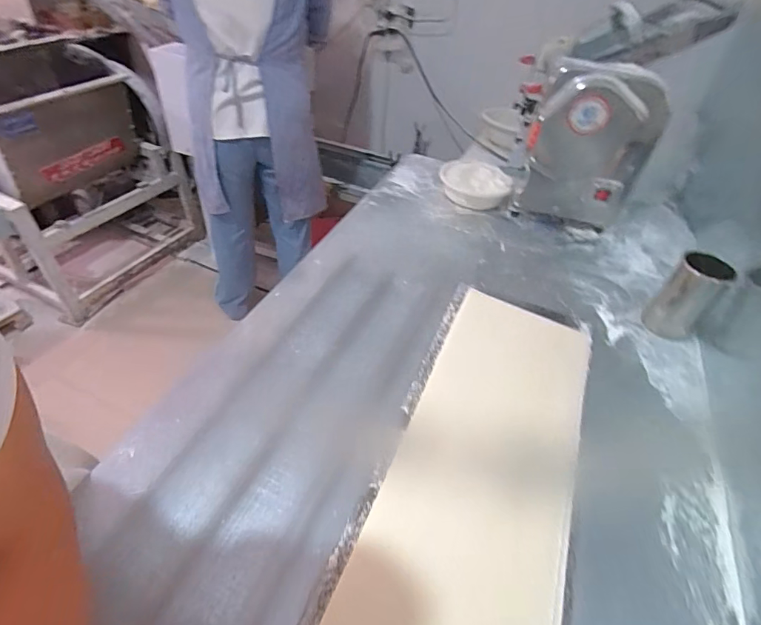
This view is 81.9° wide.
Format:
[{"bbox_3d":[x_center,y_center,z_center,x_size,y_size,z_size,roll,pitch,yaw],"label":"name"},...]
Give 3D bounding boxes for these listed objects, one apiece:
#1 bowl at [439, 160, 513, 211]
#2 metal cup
[{"bbox_3d":[0.252,-0.354,1.192,0.178,0.074,0.171,4,43,-4],"label":"bowl"},{"bbox_3d":[0.586,-0.039,0.829,0.085,0.138,0.092,-23,50,-29],"label":"metal cup"}]

